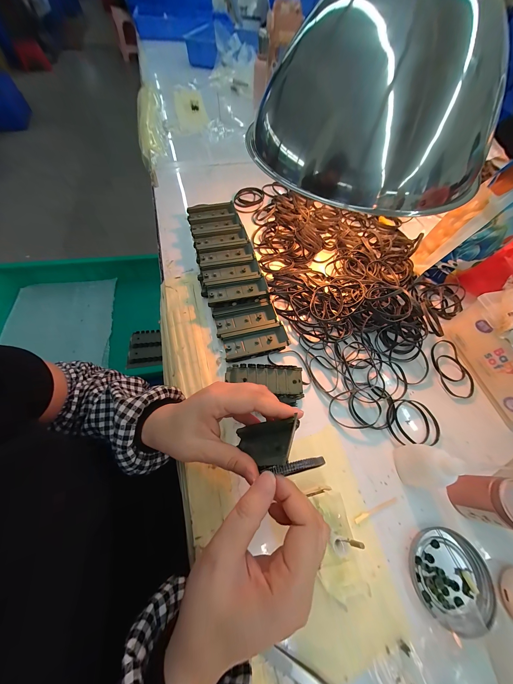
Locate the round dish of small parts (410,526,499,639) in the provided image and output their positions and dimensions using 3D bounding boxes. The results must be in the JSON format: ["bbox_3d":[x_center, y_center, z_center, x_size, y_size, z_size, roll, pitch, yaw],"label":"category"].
[{"bbox_3d":[0.201,0.242,0.229,0.081,0.010,0.076,1,62,-2],"label":"round dish of small parts"}]

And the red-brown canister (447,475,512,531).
[{"bbox_3d":[0.252,0.170,0.238,0.039,0.064,0.043,9,62,1],"label":"red-brown canister"}]

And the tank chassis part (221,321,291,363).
[{"bbox_3d":[0.000,0.000,0.340,0.098,0.014,0.045,-14,64,-10],"label":"tank chassis part"}]

